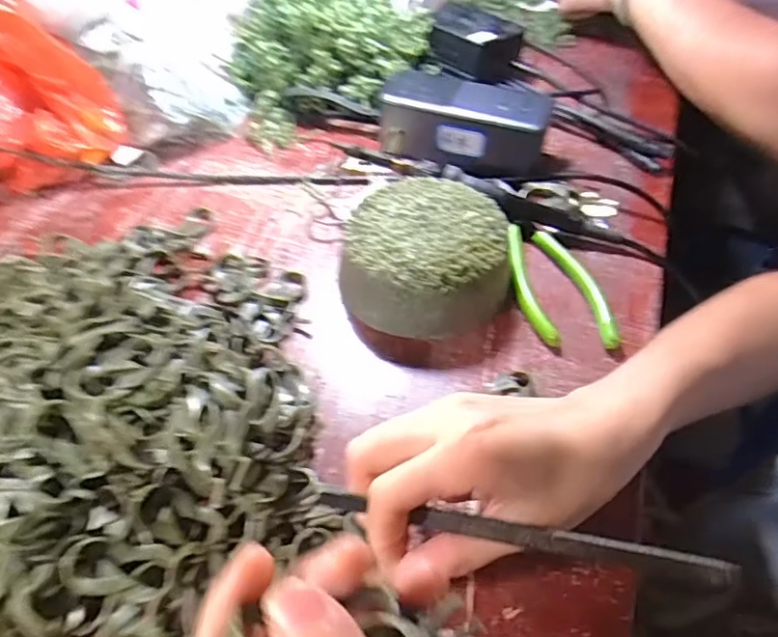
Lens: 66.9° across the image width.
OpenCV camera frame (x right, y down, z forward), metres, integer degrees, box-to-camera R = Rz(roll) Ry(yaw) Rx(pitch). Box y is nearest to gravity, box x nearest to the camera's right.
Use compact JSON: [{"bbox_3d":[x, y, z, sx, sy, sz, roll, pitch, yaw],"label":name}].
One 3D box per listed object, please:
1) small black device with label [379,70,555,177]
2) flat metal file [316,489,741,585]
[{"bbox_3d":[0.057,-0.155,0.468,0.129,0.051,0.064,12,50,9],"label":"small black device with label"},{"bbox_3d":[0.044,0.083,0.230,0.159,0.007,0.007,3,47,23],"label":"flat metal file"}]

